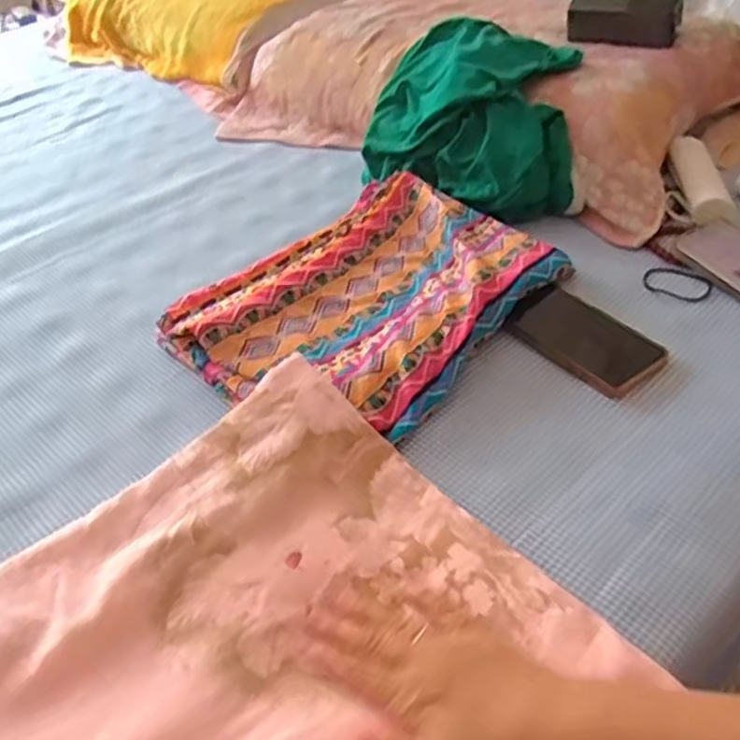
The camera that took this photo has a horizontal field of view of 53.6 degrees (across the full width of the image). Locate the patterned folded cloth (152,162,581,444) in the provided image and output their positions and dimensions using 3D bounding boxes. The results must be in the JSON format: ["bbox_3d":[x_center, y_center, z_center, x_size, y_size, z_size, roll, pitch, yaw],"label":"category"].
[{"bbox_3d":[0.001,-0.070,0.712,0.262,0.047,0.356,28,49,31],"label":"patterned folded cloth"}]

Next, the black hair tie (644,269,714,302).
[{"bbox_3d":[0.307,-0.086,0.733,0.065,0.007,0.037,19,59,25],"label":"black hair tie"}]

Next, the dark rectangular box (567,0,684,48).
[{"bbox_3d":[0.309,-0.427,0.893,0.131,0.059,0.045,19,46,26],"label":"dark rectangular box"}]

